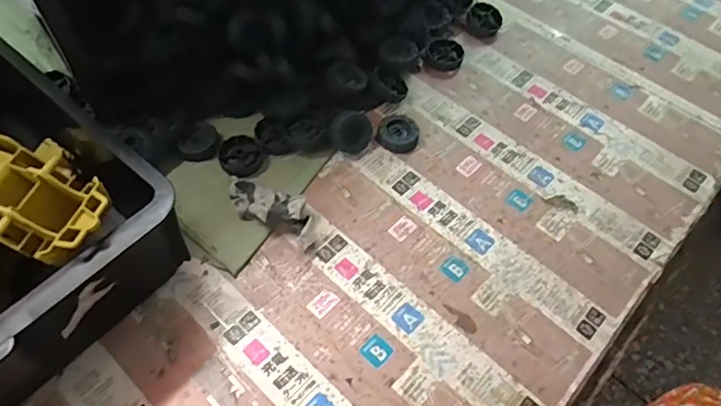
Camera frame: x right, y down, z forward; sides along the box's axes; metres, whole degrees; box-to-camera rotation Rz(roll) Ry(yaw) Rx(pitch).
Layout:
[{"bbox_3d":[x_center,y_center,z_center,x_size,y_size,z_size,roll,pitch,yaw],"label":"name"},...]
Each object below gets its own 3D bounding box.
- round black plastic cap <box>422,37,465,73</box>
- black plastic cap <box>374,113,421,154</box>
[{"bbox_3d":[0.091,-0.159,0.568,0.035,0.012,0.042,36,63,19],"label":"round black plastic cap"},{"bbox_3d":[0.037,-0.069,0.509,0.039,0.008,0.040,1,57,-1],"label":"black plastic cap"}]

